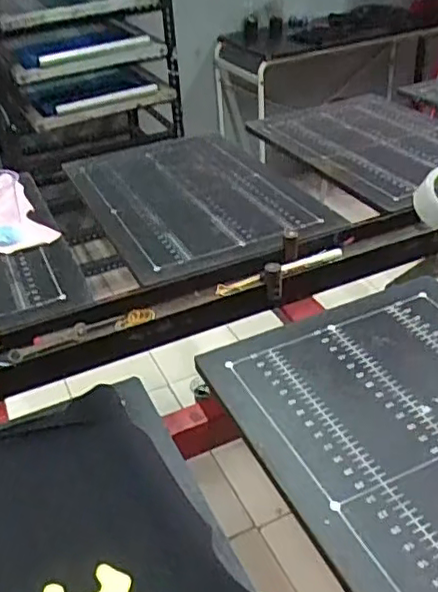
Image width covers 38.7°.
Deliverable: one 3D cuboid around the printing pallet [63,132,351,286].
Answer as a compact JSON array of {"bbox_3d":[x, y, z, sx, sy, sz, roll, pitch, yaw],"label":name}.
[{"bbox_3d":[-0.059,-0.228,1.278,0.399,0.026,0.595,-15,35,-16],"label":"printing pallet"}]

